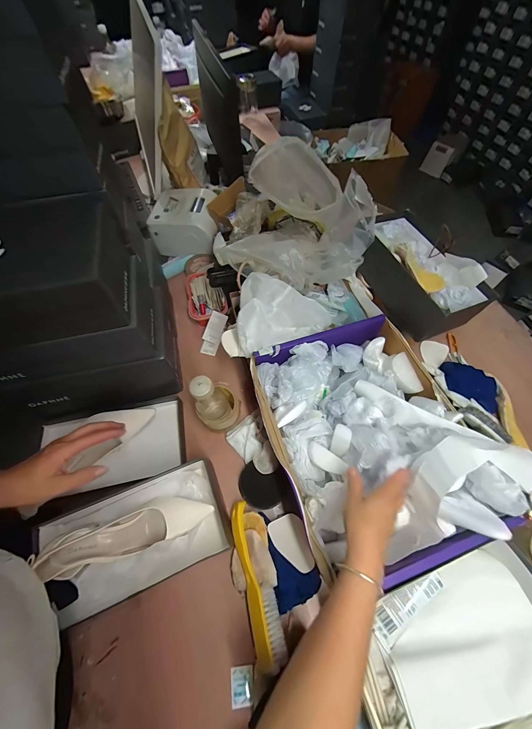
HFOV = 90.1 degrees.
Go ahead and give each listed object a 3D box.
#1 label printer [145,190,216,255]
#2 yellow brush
[{"bbox_3d":[-0.243,-0.442,0.821,0.187,0.096,0.186,4,62,3],"label":"label printer"},{"bbox_3d":[-0.018,0.361,0.452,0.048,0.024,0.232,-15,63,-7],"label":"yellow brush"}]

